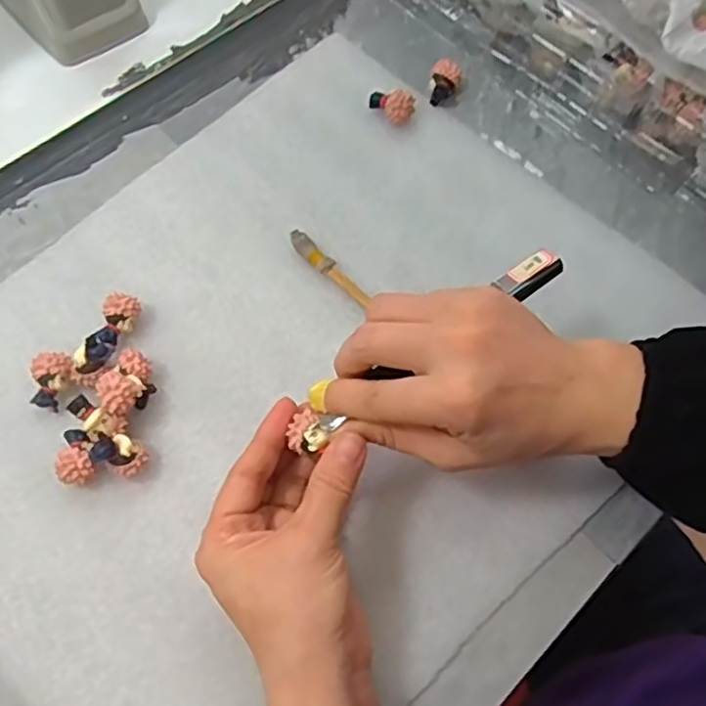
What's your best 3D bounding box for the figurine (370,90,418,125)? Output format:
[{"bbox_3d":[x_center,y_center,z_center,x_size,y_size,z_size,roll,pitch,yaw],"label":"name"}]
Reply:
[{"bbox_3d":[0.026,-0.164,0.443,0.031,0.019,0.016,33,68,11],"label":"figurine"}]

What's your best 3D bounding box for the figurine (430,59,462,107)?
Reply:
[{"bbox_3d":[0.063,-0.183,0.455,0.019,0.017,0.027,10,66,1],"label":"figurine"}]

